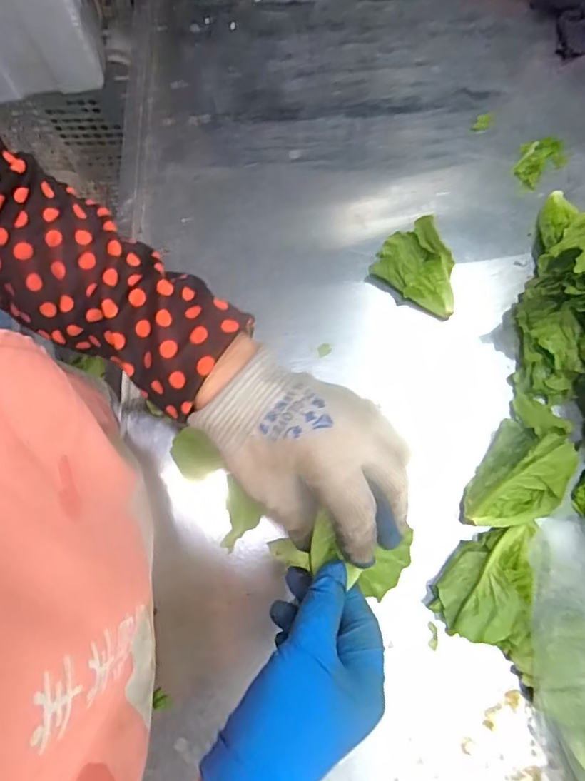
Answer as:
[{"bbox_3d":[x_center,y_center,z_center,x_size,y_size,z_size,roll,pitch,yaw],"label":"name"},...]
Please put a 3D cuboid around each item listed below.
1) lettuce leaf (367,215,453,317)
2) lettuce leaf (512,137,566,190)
[{"bbox_3d":[0.126,-0.117,0.504,0.088,0.058,0.051,38,80,10],"label":"lettuce leaf"},{"bbox_3d":[0.260,-0.244,0.554,0.061,0.006,0.041,-39,78,-8],"label":"lettuce leaf"}]

